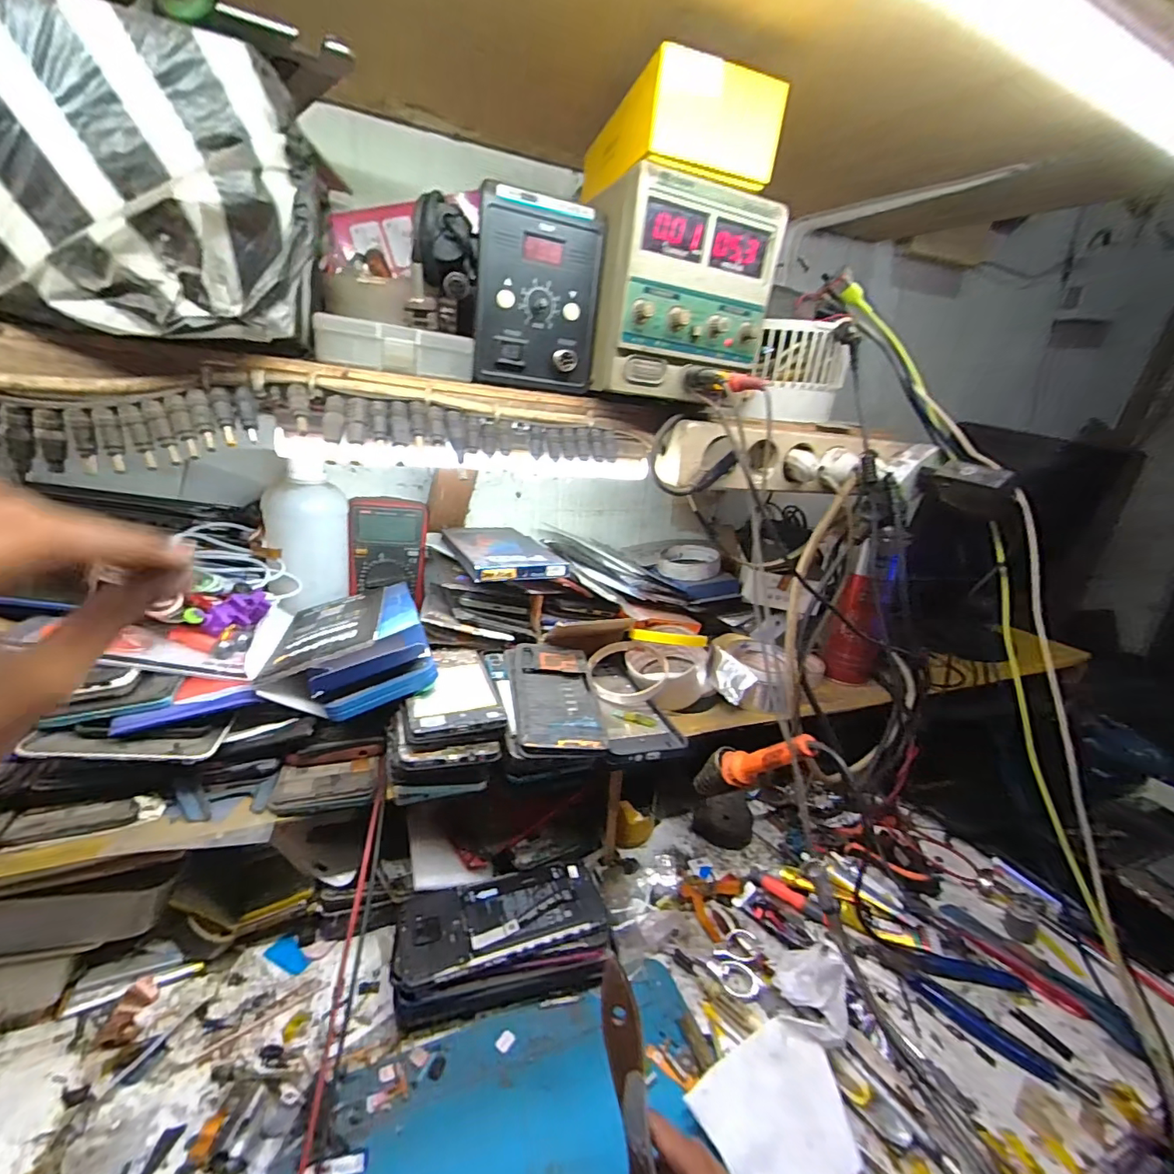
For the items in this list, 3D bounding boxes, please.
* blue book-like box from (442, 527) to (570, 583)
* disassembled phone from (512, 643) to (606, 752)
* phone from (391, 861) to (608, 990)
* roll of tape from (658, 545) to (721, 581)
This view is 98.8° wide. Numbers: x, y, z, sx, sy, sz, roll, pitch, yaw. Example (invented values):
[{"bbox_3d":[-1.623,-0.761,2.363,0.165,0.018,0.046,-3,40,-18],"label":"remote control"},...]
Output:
[{"bbox_3d":[-0.104,-0.042,0.571,0.101,0.015,0.191,-5,20,-27],"label":"blue book-like box"},{"bbox_3d":[-0.027,0.095,0.457,0.071,0.008,0.153,6,24,-13],"label":"disassembled phone"},{"bbox_3d":[-0.066,0.258,0.398,0.158,0.010,0.068,-2,19,-20],"label":"phone"},{"bbox_3d":[0.136,-0.034,0.669,0.078,0.031,0.085,8,18,11],"label":"roll of tape"}]

